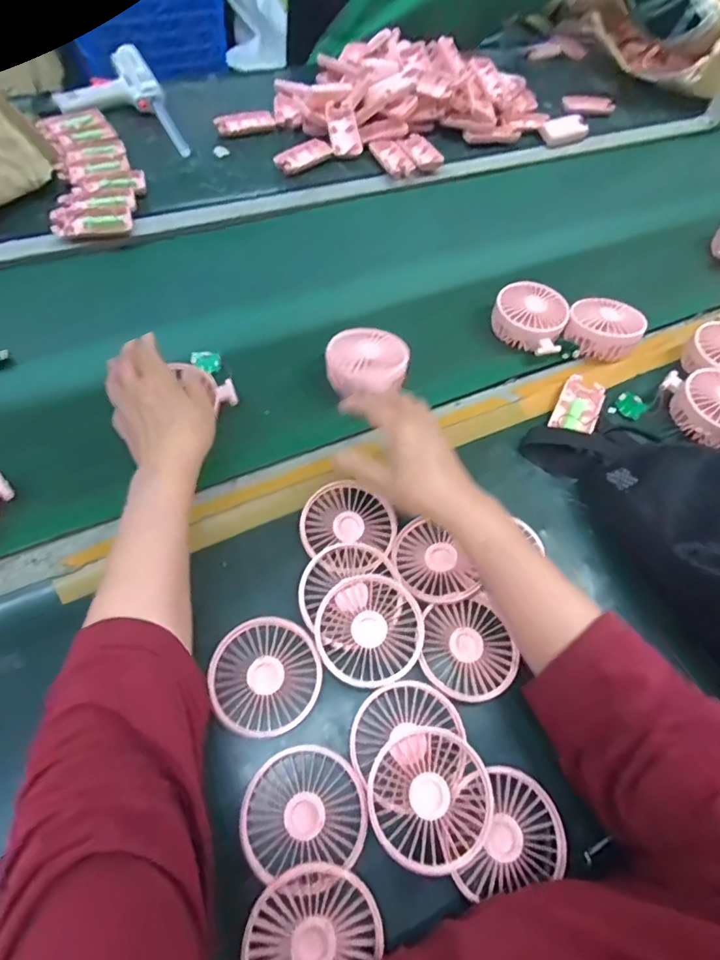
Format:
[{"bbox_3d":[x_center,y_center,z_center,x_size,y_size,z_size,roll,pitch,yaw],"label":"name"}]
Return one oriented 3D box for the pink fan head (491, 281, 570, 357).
[{"bbox_3d":[0.207,-0.198,0.639,0.085,0.035,0.093,18,61,7],"label":"pink fan head"}]

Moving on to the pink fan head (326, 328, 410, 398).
[{"bbox_3d":[0.008,-0.126,0.560,0.085,0.036,0.097,17,61,7],"label":"pink fan head"}]

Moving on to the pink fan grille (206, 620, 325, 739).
[{"bbox_3d":[-0.076,0.156,0.418,0.084,0.007,0.086,1,60,-2],"label":"pink fan grille"}]

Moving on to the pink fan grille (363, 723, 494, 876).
[{"bbox_3d":[0.051,0.231,0.380,0.086,0.013,0.087,1,60,-2],"label":"pink fan grille"}]

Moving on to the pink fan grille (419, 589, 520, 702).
[{"bbox_3d":[0.091,0.143,0.443,0.081,0.013,0.082,1,60,-2],"label":"pink fan grille"}]

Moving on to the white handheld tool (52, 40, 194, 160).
[{"bbox_3d":[-0.389,-0.598,0.831,0.160,0.036,0.306,-24,64,-16],"label":"white handheld tool"}]

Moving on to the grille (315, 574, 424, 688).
[{"bbox_3d":[0.008,0.125,0.435,0.087,0.017,0.086,1,60,-2],"label":"grille"}]

